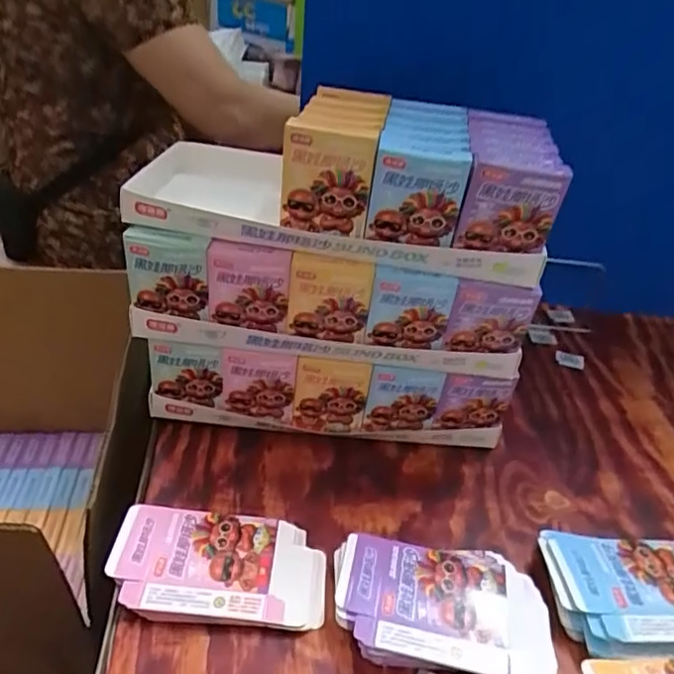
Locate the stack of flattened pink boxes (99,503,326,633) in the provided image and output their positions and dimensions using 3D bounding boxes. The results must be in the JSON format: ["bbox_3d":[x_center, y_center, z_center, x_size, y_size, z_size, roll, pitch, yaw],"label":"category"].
[{"bbox_3d":[-0.089,0.173,0.448,0.158,0.019,0.084,5,36,-1],"label":"stack of flattened pink boxes"}]

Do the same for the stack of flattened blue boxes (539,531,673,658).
[{"bbox_3d":[0.239,0.199,0.450,0.154,0.031,0.097,4,36,-3],"label":"stack of flattened blue boxes"}]

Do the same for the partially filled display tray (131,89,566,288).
[{"bbox_3d":[0.003,-0.137,0.488,0.325,0.092,0.141,8,37,3],"label":"partially filled display tray"}]

